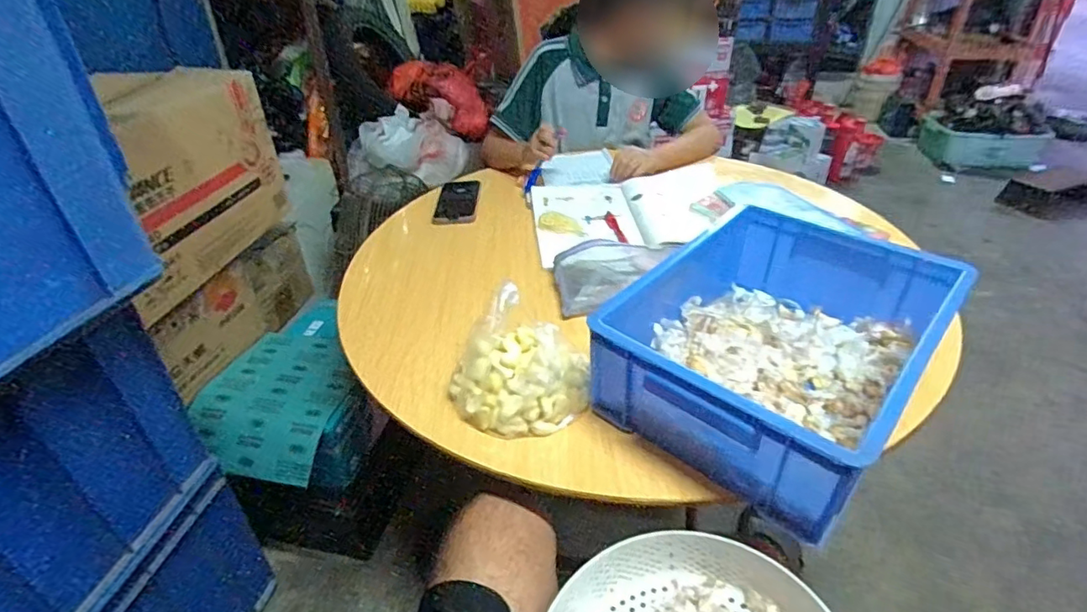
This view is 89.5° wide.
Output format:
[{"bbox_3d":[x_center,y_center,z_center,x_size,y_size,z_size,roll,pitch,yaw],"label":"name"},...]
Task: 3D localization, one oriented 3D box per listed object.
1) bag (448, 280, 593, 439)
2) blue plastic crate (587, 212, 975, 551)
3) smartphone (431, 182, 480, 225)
[{"bbox_3d":[-0.020,0.053,0.595,0.133,0.115,0.138,22,40,30],"label":"bag"},{"bbox_3d":[0.245,0.033,0.589,0.252,0.133,0.326,26,43,35],"label":"blue plastic crate"},{"bbox_3d":[-0.160,-0.198,1.034,0.076,0.011,0.171,-1,34,0],"label":"smartphone"}]

